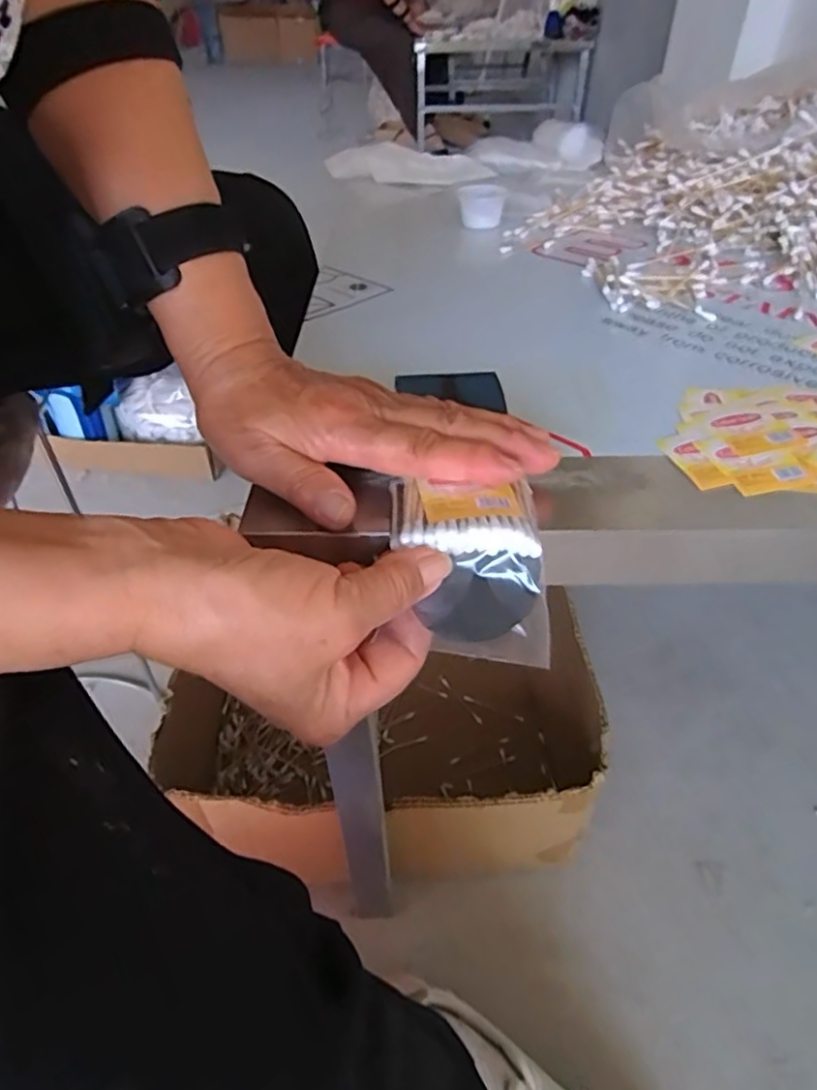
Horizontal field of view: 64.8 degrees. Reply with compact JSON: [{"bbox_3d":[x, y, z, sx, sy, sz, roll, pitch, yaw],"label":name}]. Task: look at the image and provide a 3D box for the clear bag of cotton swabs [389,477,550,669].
[{"bbox_3d":[0.023,0.006,0.260,0.059,0.031,0.079,-3,43,3],"label":"clear bag of cotton swabs"}]

